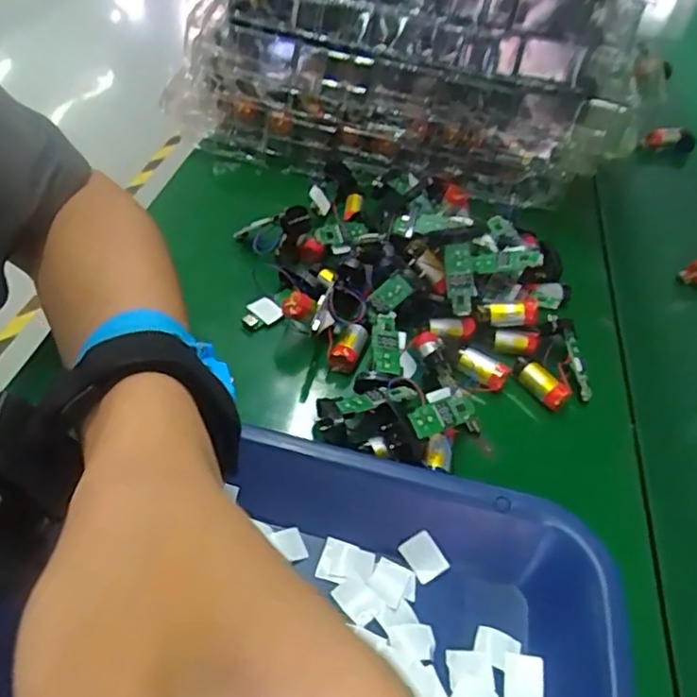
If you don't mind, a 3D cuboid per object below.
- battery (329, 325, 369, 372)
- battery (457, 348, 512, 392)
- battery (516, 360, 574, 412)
[{"bbox_3d":[0.000,0.000,0.378,0.015,0.017,0.027,17,45,9],"label":"battery"},{"bbox_3d":[0.080,0.012,0.380,0.030,0.015,0.011,30,48,22],"label":"battery"},{"bbox_3d":[0.116,0.022,0.377,0.029,0.016,0.014,36,51,26],"label":"battery"}]

